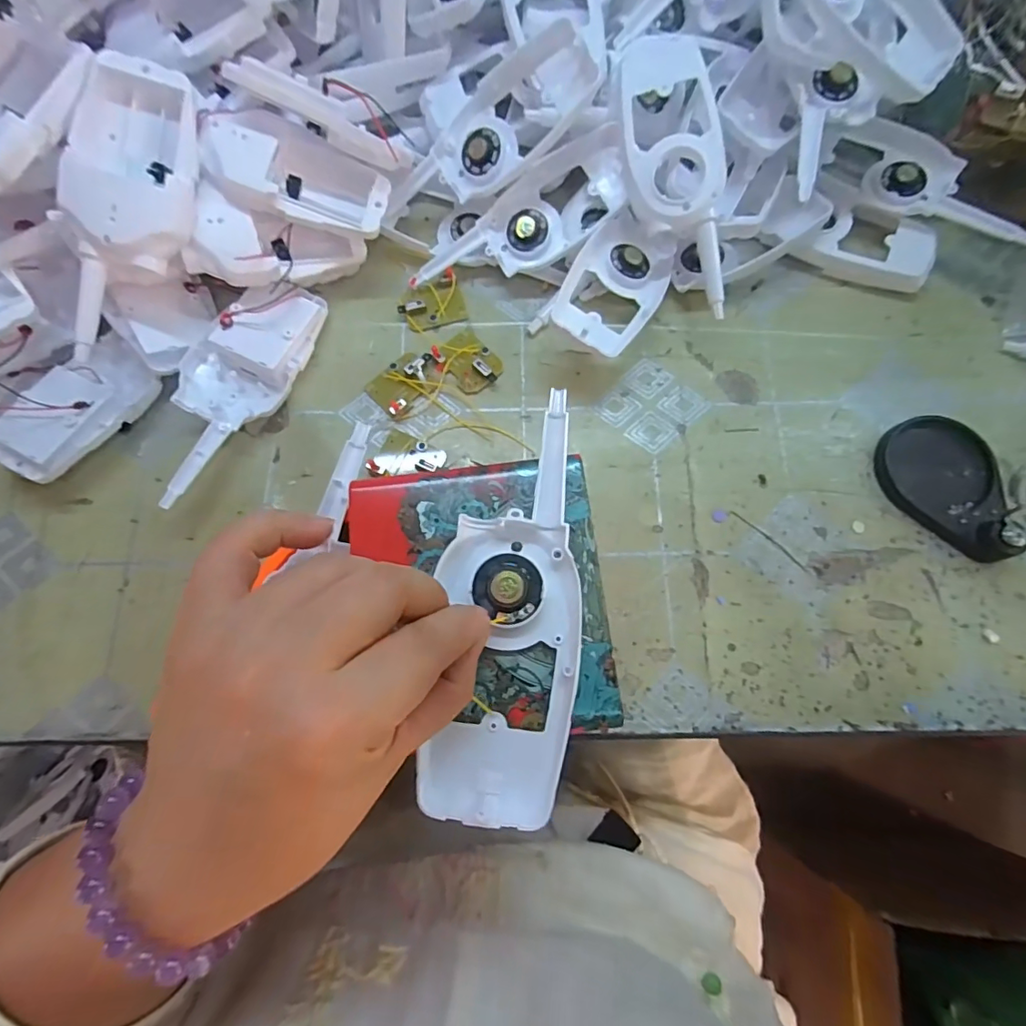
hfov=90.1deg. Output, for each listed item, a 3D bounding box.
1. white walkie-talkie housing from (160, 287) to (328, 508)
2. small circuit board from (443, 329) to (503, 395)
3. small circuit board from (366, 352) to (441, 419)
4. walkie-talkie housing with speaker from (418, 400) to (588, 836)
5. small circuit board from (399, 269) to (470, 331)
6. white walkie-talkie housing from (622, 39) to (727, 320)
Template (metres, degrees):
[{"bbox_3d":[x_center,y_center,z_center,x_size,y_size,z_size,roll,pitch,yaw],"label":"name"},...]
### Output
[{"bbox_3d":[-0.181,-0.085,0.333,0.061,0.029,0.155,34,79,9],"label":"white walkie-talkie housing"},{"bbox_3d":[-0.029,-0.103,0.347,0.033,0.007,0.043,-43,79,-9],"label":"small circuit board"},{"bbox_3d":[-0.073,-0.088,0.342,0.045,0.007,0.035,-40,78,-9],"label":"small circuit board"},{"bbox_3d":[0.001,0.033,0.206,0.056,0.015,0.165,8,79,3],"label":"walkie-talkie housing with speaker"},{"bbox_3d":[-0.056,-0.146,0.357,0.044,0.009,0.034,-20,76,-4],"label":"small circuit board"},{"bbox_3d":[0.102,-0.209,0.315,0.055,0.023,0.171,-14,93,-3],"label":"white walkie-talkie housing"}]

